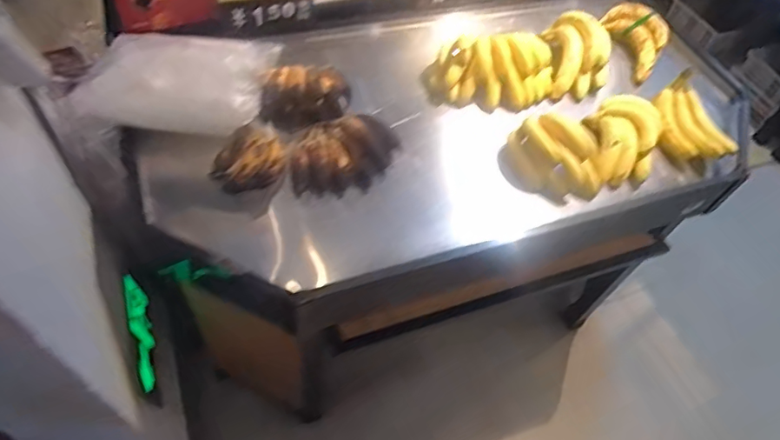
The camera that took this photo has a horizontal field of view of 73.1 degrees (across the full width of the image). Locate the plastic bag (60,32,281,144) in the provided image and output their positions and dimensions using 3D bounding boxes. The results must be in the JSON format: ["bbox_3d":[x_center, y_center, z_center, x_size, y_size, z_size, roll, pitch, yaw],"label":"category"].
[{"bbox_3d":[-0.409,-0.274,1.011,0.346,0.124,0.202,1,54,-6],"label":"plastic bag"}]

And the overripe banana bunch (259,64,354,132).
[{"bbox_3d":[-0.173,-0.253,1.087,0.180,0.100,0.076,-14,57,-16],"label":"overripe banana bunch"}]

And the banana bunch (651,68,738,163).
[{"bbox_3d":[0.650,-0.218,1.147,0.138,0.085,0.202,-13,57,-16],"label":"banana bunch"}]

